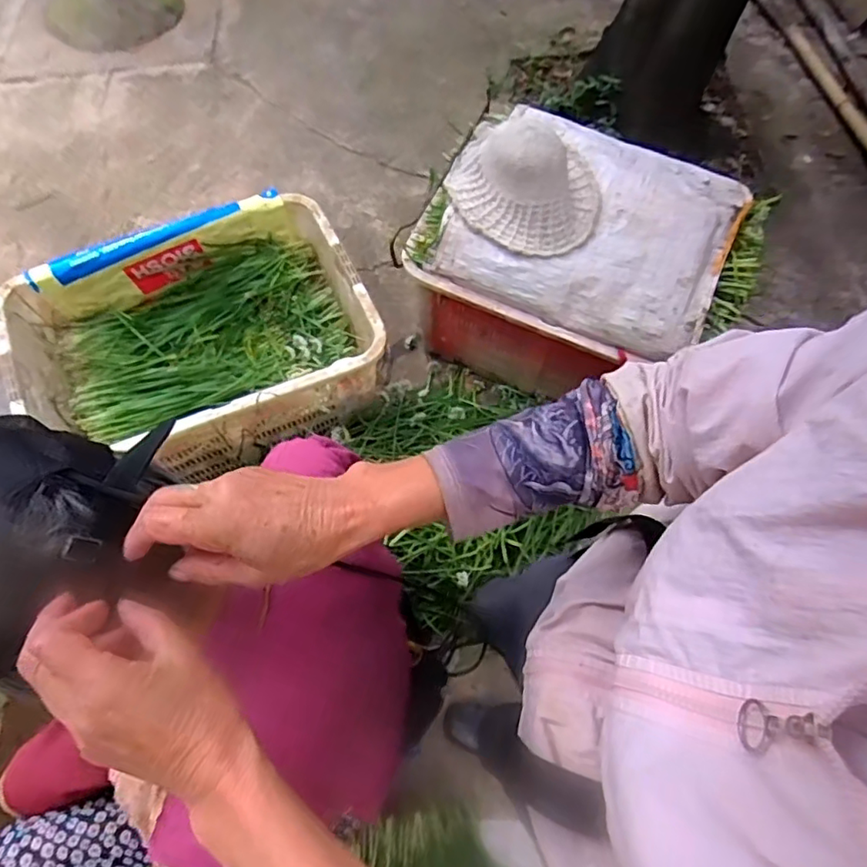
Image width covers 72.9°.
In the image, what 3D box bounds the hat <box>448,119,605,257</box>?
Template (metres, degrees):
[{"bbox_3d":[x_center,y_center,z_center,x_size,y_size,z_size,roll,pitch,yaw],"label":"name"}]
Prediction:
[{"bbox_3d":[0.175,-0.487,1.093,0.287,0.140,0.261,7,65,-1],"label":"hat"}]

